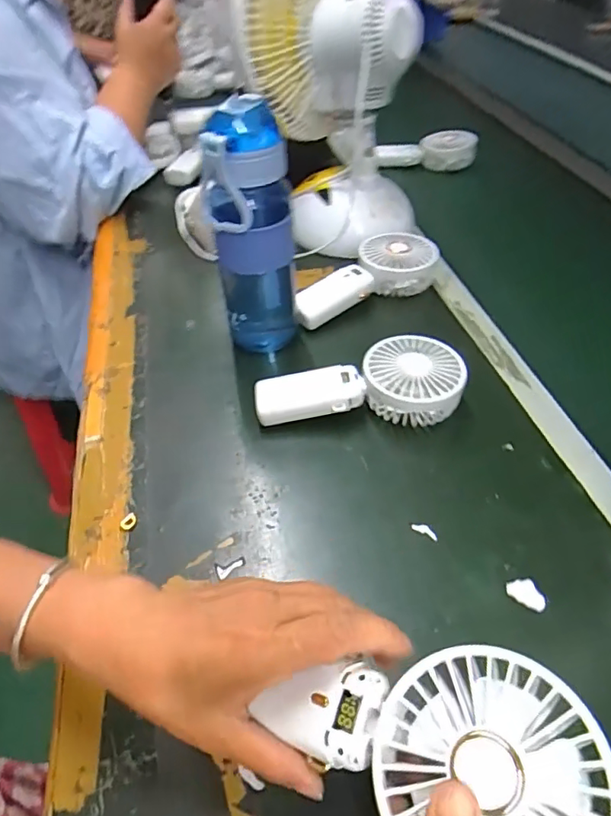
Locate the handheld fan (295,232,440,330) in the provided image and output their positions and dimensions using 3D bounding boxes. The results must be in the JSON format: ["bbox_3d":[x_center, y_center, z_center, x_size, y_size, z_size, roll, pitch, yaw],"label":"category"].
[{"bbox_3d":[0.060,-0.149,0.613,0.190,0.050,0.080,-22,48,-18],"label":"handheld fan"}]

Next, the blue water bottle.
[{"bbox_3d":[-0.049,-0.149,0.485,0.075,0.223,0.059,-4,45,-2],"label":"blue water bottle"}]

